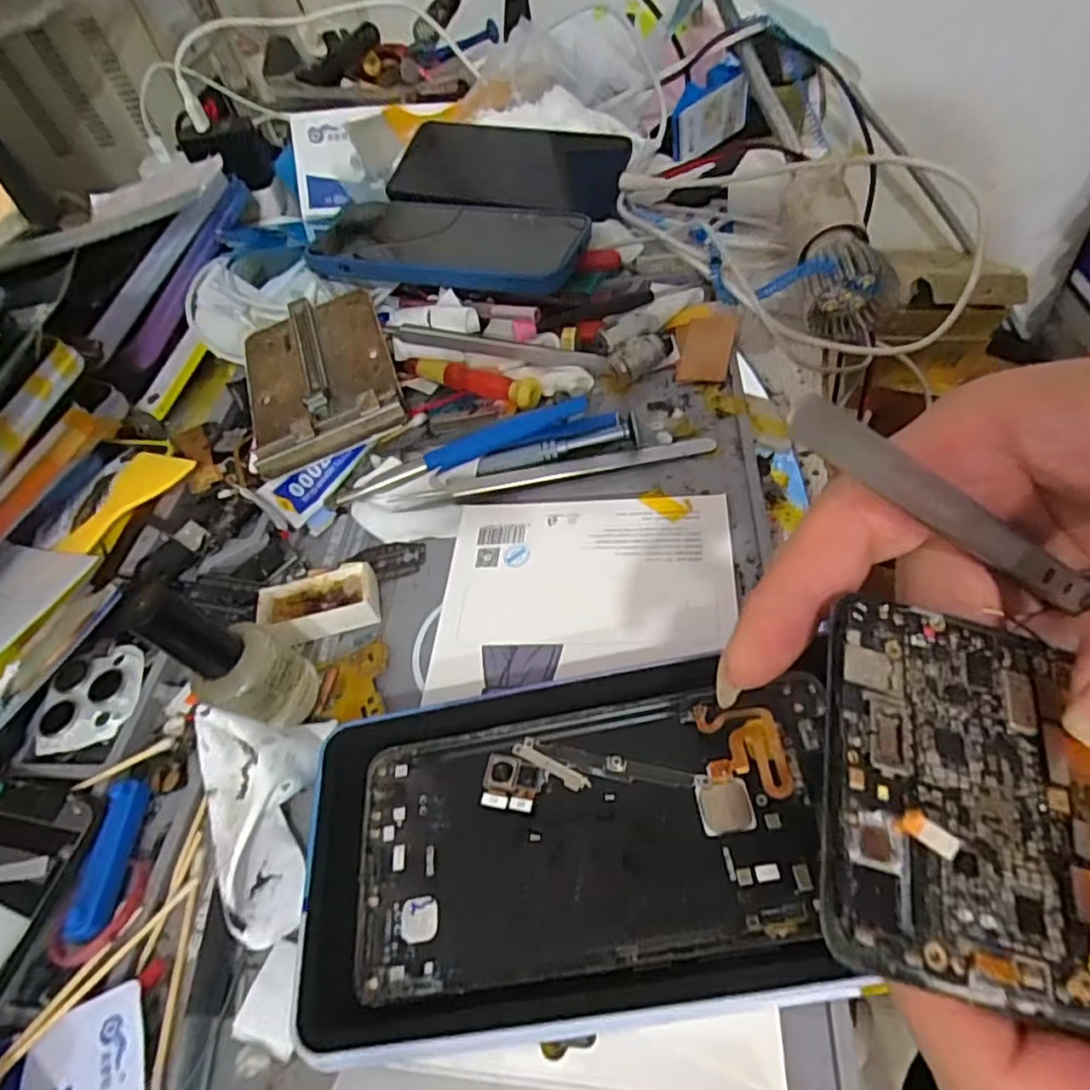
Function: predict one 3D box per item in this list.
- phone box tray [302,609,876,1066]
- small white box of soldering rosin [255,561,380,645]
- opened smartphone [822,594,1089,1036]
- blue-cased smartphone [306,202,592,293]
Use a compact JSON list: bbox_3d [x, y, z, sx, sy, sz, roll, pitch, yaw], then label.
[{"bbox_3d":[0.008,0.086,0.198,0.164,0.023,0.097,-11,51,4],"label":"phone box tray"},{"bbox_3d":[-0.096,0.026,0.277,0.048,0.016,0.025,-17,50,-1],"label":"small white box of soldering rosin"},{"bbox_3d":[0.125,0.059,0.123,0.144,0.005,0.070,16,60,2],"label":"opened smartphone"},{"bbox_3d":[-0.064,-0.181,0.394,0.173,0.020,0.088,9,46,13],"label":"blue-cased smartphone"}]

